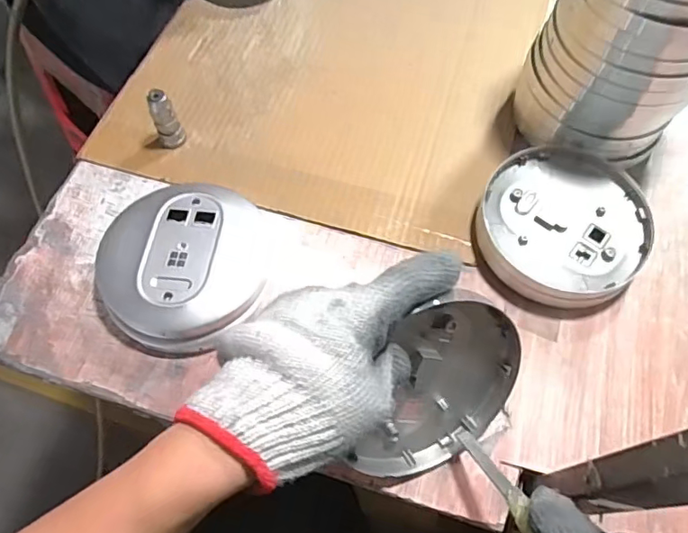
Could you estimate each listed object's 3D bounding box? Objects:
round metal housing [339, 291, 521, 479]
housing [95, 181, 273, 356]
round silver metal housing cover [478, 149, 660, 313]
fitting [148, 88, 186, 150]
[{"bbox_3d":[0.062,0.079,0.362,0.118,0.121,0.022,-19,34,-17],"label":"round metal housing"},{"bbox_3d":[-0.128,-0.006,0.444,0.129,0.034,0.144,5,64,2],"label":"housing"},{"bbox_3d":[0.184,-0.034,0.464,0.132,0.027,0.140,0,64,0],"label":"round silver metal housing cover"},{"bbox_3d":[-0.159,-0.130,0.488,0.021,0.057,0.018,-13,65,-7],"label":"fitting"}]

